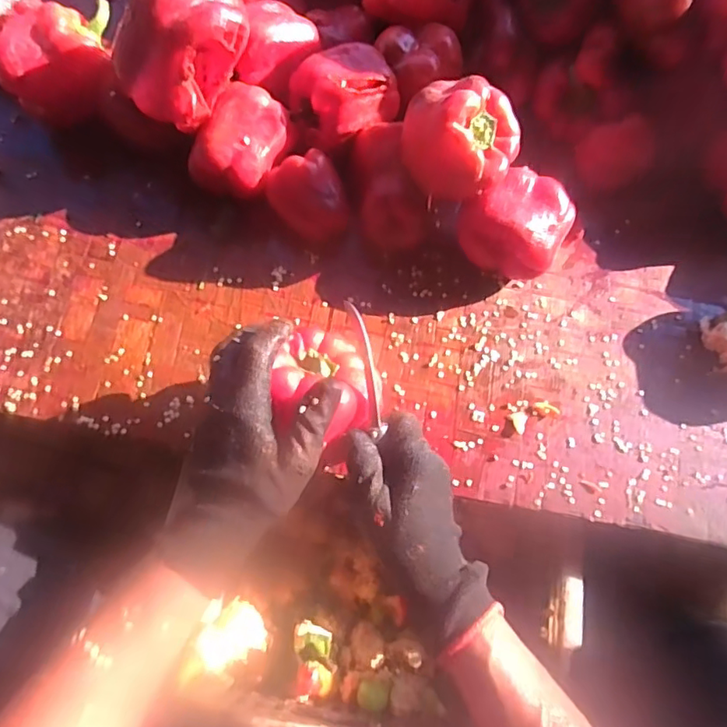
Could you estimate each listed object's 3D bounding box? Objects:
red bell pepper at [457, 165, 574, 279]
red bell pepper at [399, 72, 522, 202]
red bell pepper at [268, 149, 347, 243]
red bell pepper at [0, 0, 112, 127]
[{"bbox_3d":[0.127,-0.117,0.479,0.087,0.077,0.075,26,70,7],"label":"red bell pepper"},{"bbox_3d":[0.076,-0.177,0.435,0.092,0.069,0.081,13,69,2],"label":"red bell pepper"},{"bbox_3d":[-0.049,-0.141,0.486,0.059,0.057,0.066,-27,74,-11],"label":"red bell pepper"},{"bbox_3d":[-0.275,-0.270,0.507,0.094,0.082,0.091,-1,71,-3],"label":"red bell pepper"}]

